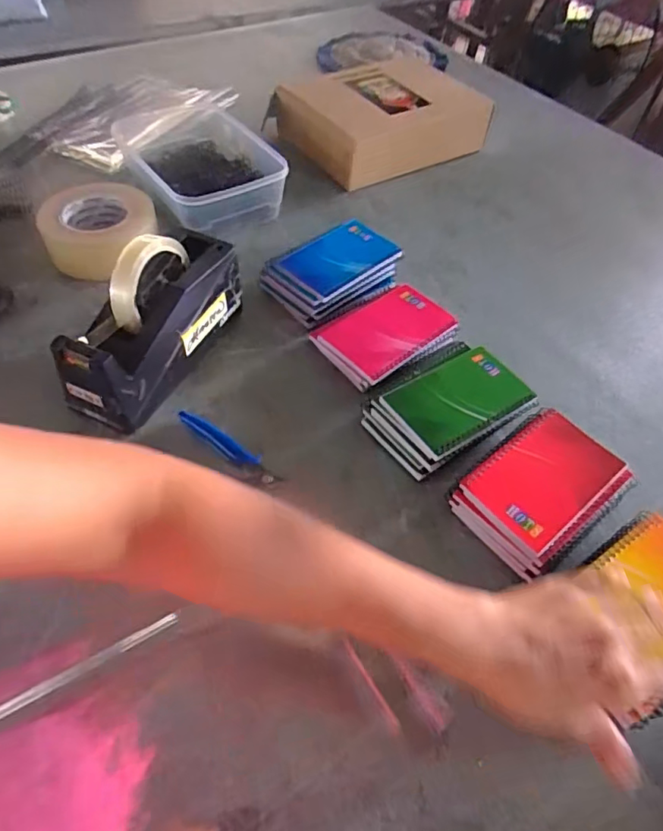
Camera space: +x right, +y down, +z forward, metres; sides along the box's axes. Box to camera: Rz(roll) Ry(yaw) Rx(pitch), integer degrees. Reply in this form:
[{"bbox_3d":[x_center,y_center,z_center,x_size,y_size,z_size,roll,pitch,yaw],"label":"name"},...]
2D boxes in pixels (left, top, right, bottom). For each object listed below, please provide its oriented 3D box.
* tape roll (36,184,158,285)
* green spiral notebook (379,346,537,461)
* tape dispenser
[{"bbox_3d":[-0.279,-0.222,0.664,0.126,0.057,0.125,2,51,-3],"label":"tape roll"},{"bbox_3d":[0.123,-0.015,0.524,0.132,0.013,0.079,-26,58,-23],"label":"green spiral notebook"},{"bbox_3d":[-0.168,-0.085,0.512,0.085,0.112,0.205,21,53,12],"label":"tape dispenser"}]

